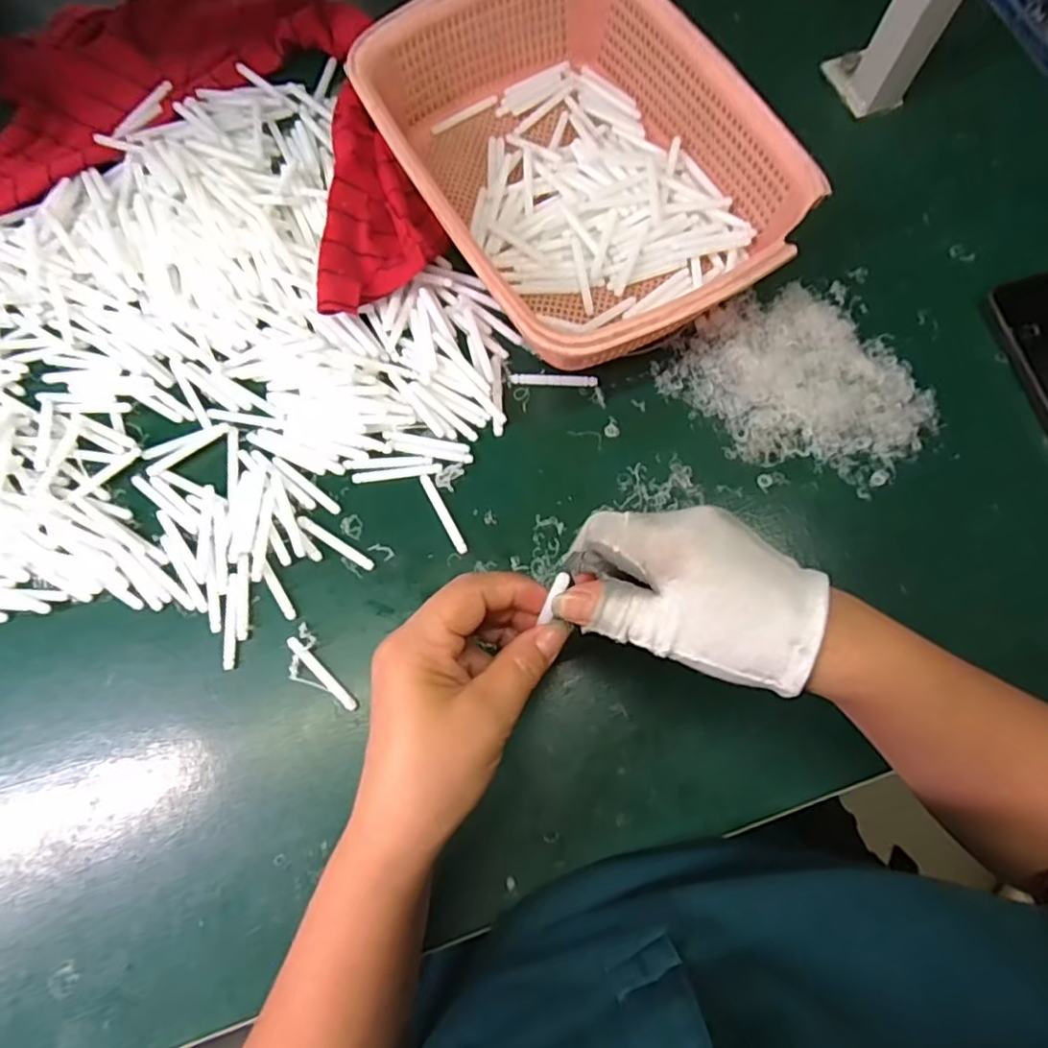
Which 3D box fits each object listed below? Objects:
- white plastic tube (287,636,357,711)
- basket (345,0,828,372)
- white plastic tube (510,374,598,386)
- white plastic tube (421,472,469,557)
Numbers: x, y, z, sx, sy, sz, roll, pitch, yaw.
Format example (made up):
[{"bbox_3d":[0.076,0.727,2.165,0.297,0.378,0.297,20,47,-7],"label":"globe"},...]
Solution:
[{"bbox_3d":[-0.123,0.091,0.379,0.007,0.004,0.058,-43,79,-10],"label":"white plastic tube"},{"bbox_3d":[0.037,-0.242,0.428,0.213,0.075,0.288,-31,77,-7],"label":"basket"},{"bbox_3d":[0.021,-0.099,0.428,0.059,0.006,0.007,3,75,2],"label":"white plastic tube"},{"bbox_3d":[-0.053,-0.007,0.405,0.007,0.004,0.059,-28,77,-6],"label":"white plastic tube"}]

